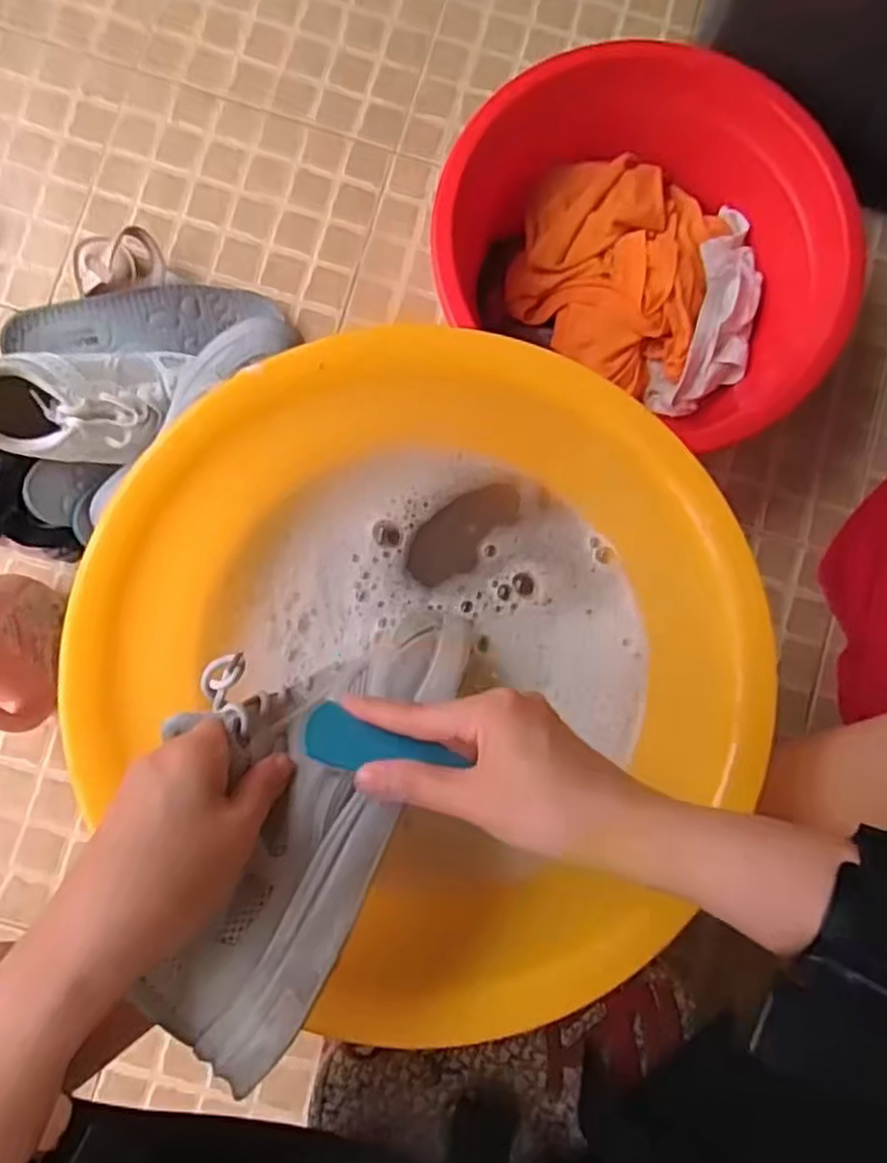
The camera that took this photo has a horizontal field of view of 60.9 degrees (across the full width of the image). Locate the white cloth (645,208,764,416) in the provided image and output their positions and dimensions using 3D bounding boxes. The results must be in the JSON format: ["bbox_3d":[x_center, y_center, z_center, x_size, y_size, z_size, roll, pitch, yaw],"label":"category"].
[{"bbox_3d":[0.282,-0.272,0.779,0.087,0.029,0.209,19,97,-1],"label":"white cloth"}]

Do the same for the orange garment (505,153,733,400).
[{"bbox_3d":[0.172,-0.321,0.790,0.192,0.090,0.214,15,85,-1],"label":"orange garment"}]

